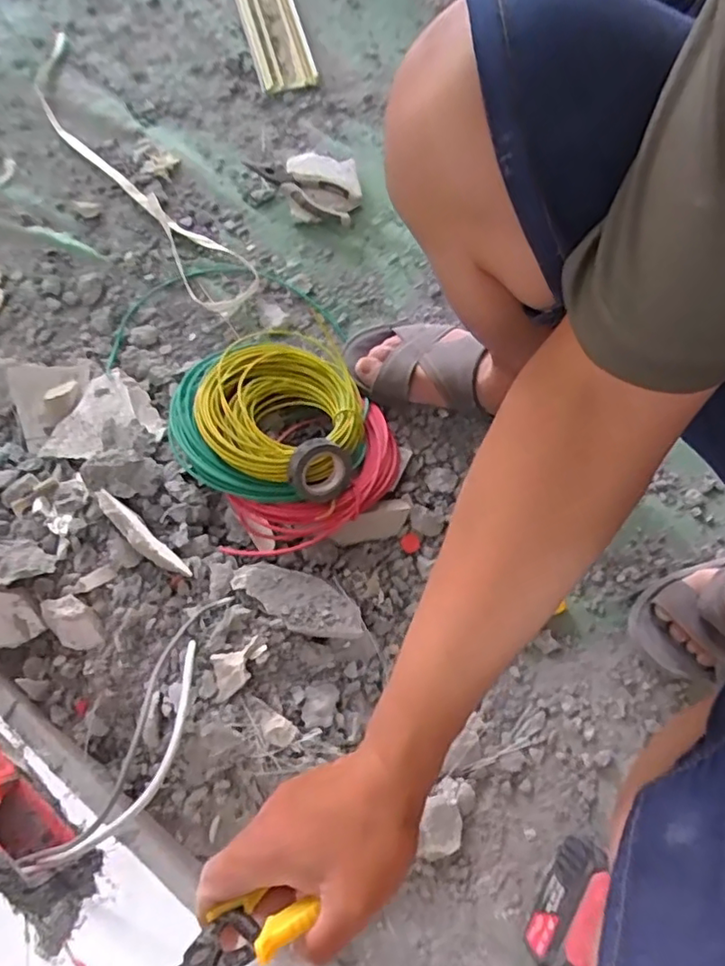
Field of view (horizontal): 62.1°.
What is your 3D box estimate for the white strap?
[{"bbox_3d":[-0.304,-0.416,0.777,0.092,0.045,0.482,-38,79,-11],"label":"white strap"}]

